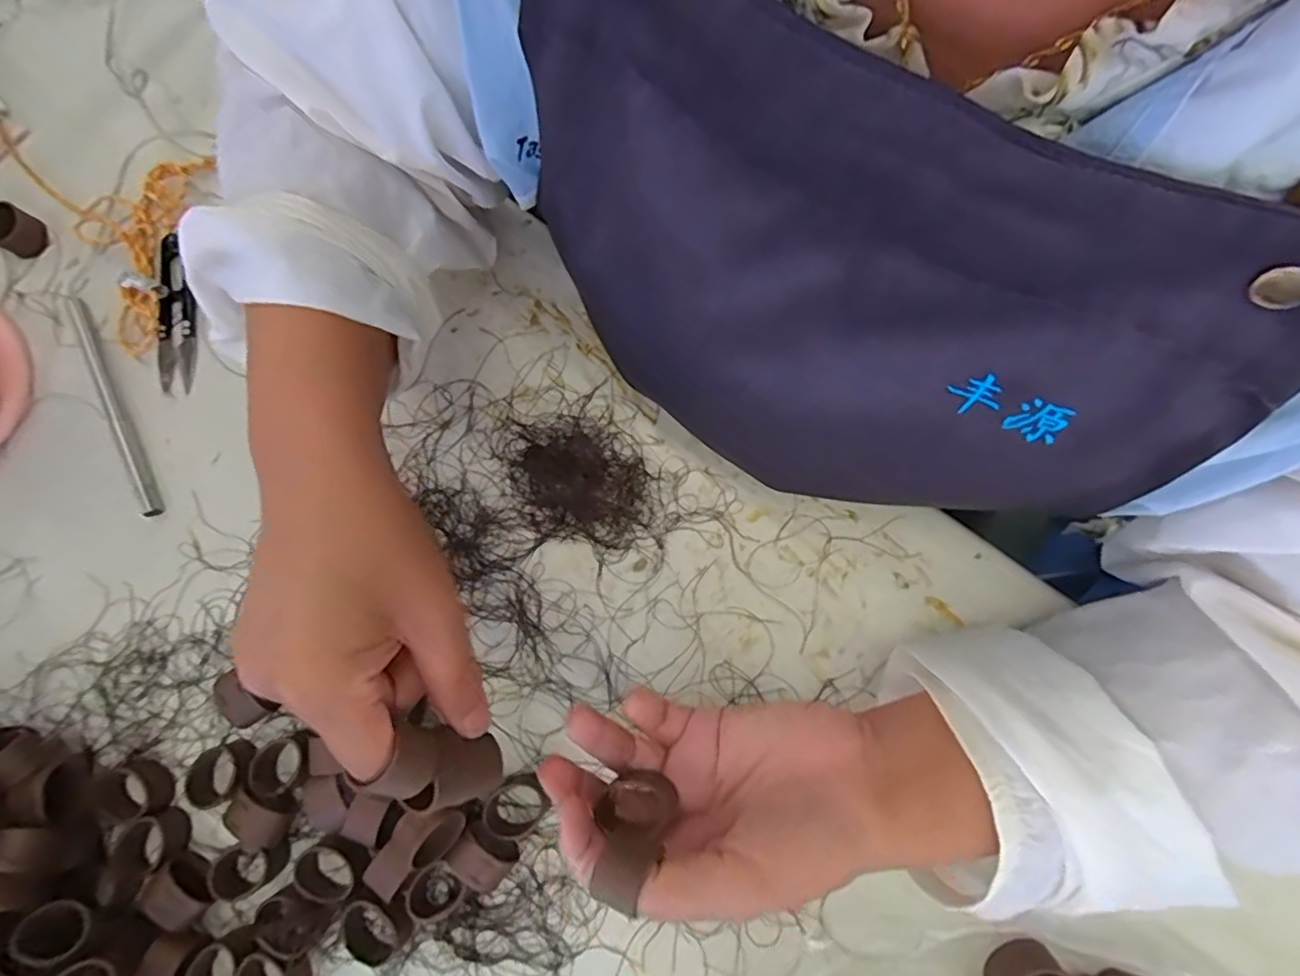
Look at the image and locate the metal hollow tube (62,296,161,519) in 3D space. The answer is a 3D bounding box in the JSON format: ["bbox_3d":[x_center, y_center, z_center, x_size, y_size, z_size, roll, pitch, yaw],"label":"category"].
[{"bbox_3d":[-0.327,-0.053,0.370,0.012,0.005,0.158,-29,78,-3],"label":"metal hollow tube"}]

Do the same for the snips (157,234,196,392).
[{"bbox_3d":[-0.298,-0.109,0.383,0.022,0.008,0.100,-12,77,1],"label":"snips"}]

